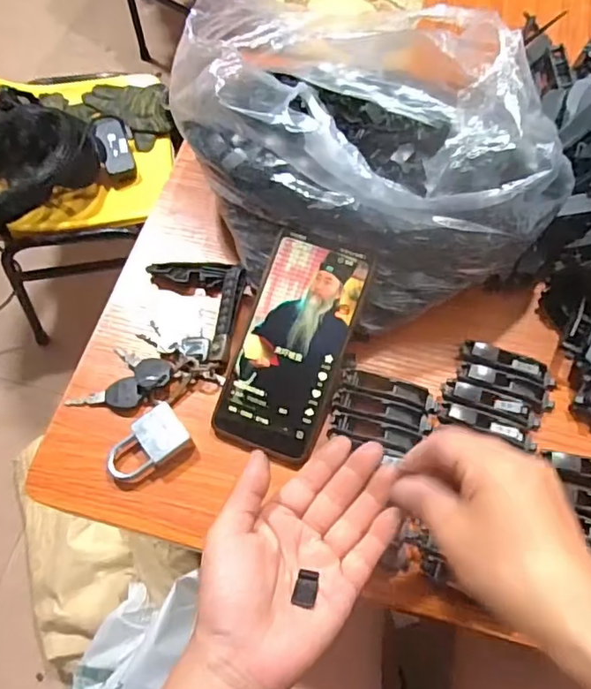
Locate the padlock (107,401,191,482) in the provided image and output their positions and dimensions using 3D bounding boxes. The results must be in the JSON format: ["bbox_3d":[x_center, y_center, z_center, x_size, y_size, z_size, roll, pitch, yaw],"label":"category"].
[{"bbox_3d":[-0.110,0.077,0.420,0.062,0.018,0.036,-42,70,-17],"label":"padlock"}]

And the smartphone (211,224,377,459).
[{"bbox_3d":[-0.001,0.000,0.425,0.080,0.010,0.165,19,88,11],"label":"smartphone"}]

